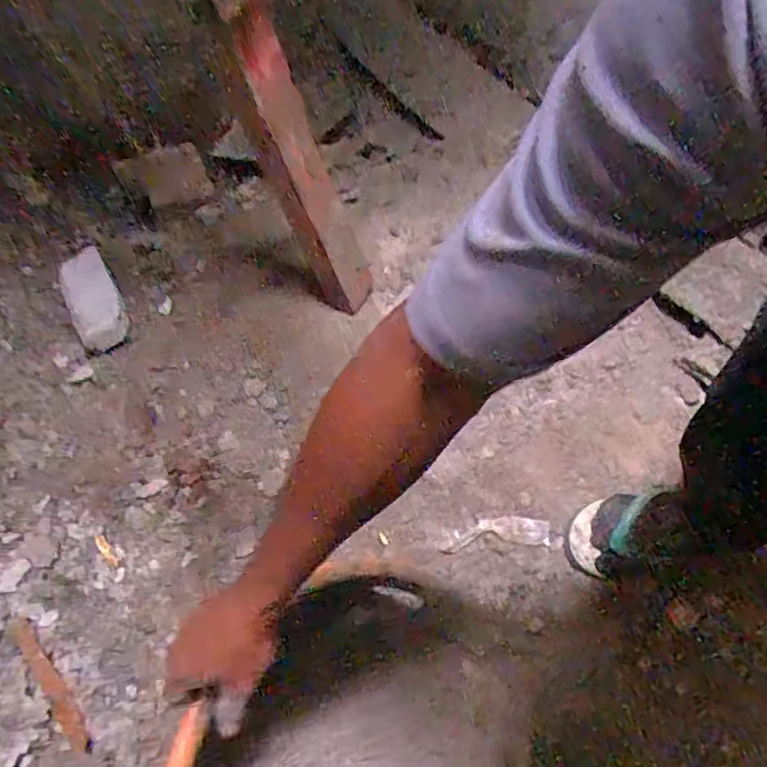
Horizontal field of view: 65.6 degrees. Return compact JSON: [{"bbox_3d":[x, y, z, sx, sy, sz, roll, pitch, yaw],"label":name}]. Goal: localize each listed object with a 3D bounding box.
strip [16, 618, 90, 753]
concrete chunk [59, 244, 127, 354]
[{"bbox_3d":[-0.402,0.358,0.714,0.189,0.008,0.023,39,64,25],"label":"strip"},{"bbox_3d":[-0.494,-0.144,1.014,0.100,0.018,0.165,-26,86,14],"label":"concrete chunk"}]

